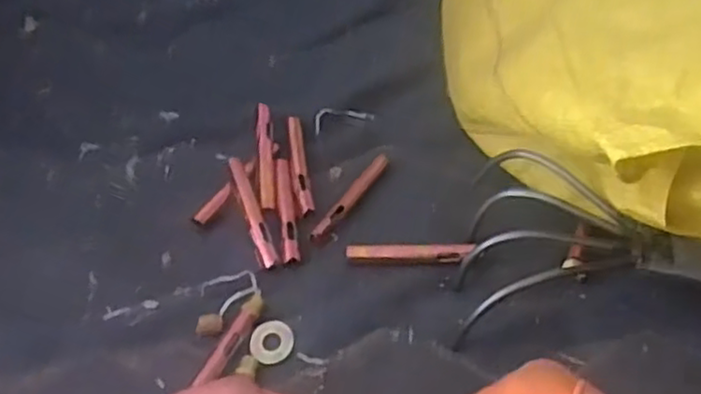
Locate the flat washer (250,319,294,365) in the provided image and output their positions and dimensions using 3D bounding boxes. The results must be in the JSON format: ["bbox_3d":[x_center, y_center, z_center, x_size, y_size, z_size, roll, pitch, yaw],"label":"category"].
[{"bbox_3d":[-0.044,0.081,0.396,0.023,0.004,0.025,-1,47,1],"label":"flat washer"}]

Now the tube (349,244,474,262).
[{"bbox_3d":[0.036,0.035,0.431,0.074,0.008,0.011,1,47,2],"label":"tube"}]

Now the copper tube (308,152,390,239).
[{"bbox_3d":[0.002,-0.002,0.463,0.009,0.008,0.084,25,52,23],"label":"copper tube"}]

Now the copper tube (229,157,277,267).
[{"bbox_3d":[-0.063,0.008,0.453,0.011,0.015,0.083,-15,48,-12],"label":"copper tube"}]

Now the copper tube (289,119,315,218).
[{"bbox_3d":[-0.035,-0.023,0.486,0.011,0.008,0.086,-7,47,-5],"label":"copper tube"}]

